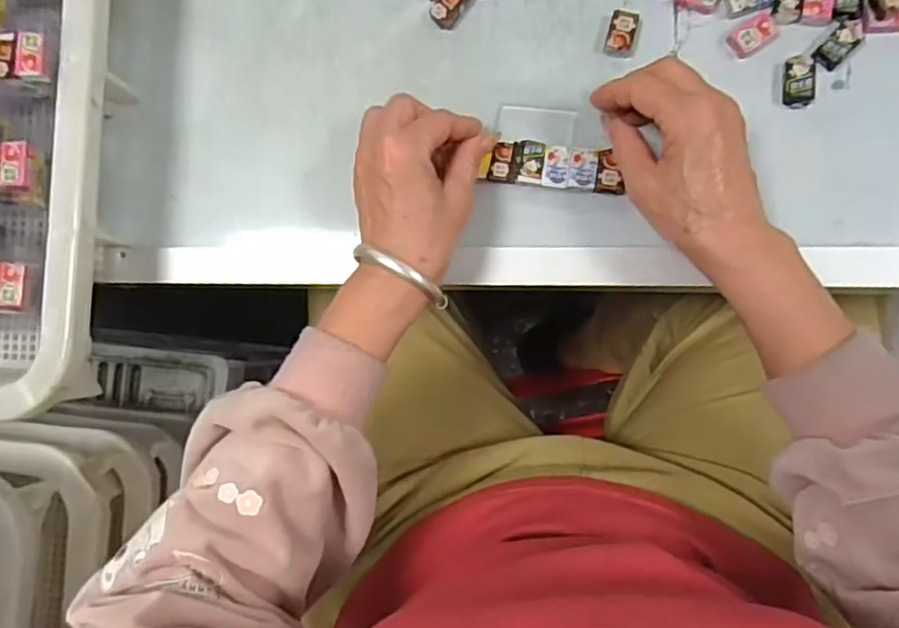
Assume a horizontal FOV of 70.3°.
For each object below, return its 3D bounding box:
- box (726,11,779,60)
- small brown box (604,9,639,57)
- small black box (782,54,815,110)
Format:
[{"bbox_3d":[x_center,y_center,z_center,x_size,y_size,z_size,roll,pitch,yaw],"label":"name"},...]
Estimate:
[{"bbox_3d":[0.188,-0.173,0.393,0.027,0.006,0.019,-34,84,3],"label":"box"},{"bbox_3d":[0.109,-0.179,0.404,0.018,0.007,0.030,13,88,7],"label":"small brown box"},{"bbox_3d":[0.213,-0.142,0.390,0.017,0.009,0.031,0,87,6],"label":"small black box"}]

